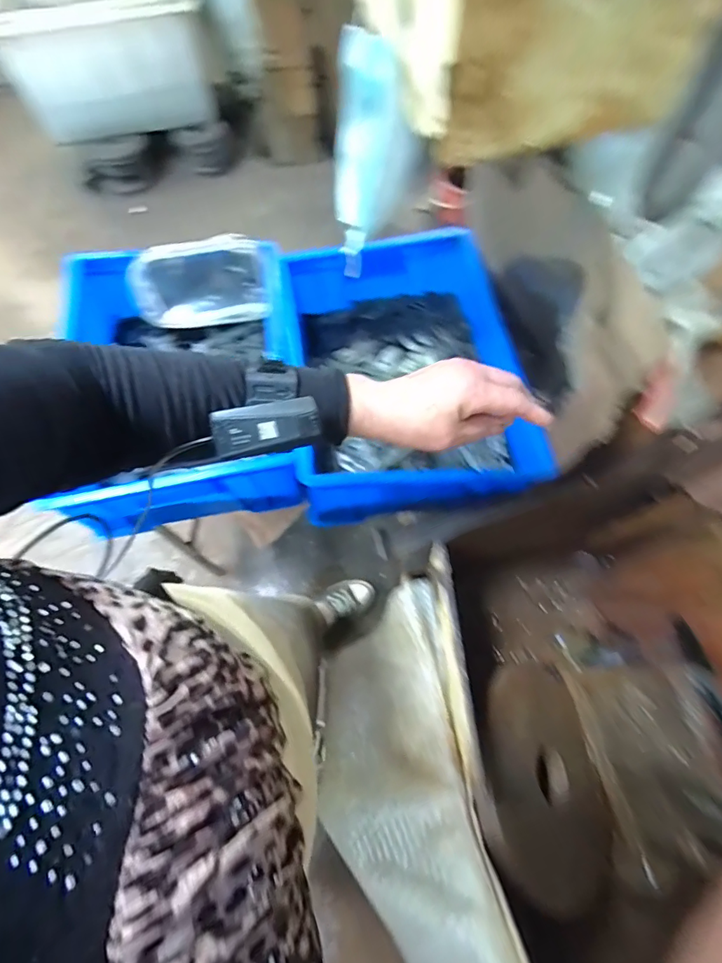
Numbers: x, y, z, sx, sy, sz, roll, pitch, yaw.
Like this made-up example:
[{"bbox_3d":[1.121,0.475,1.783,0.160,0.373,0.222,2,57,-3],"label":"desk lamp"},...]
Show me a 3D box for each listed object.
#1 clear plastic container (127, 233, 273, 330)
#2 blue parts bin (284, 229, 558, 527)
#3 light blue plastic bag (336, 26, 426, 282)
[{"bbox_3d":[-0.243,-0.306,0.708,0.192,0.117,0.060,-12,37,-4],"label":"clear plastic container"},{"bbox_3d":[0.059,-0.157,0.661,0.313,0.135,0.406,-6,69,-2],"label":"blue parts bin"},{"bbox_3d":[0.007,-0.312,0.443,0.067,0.166,0.105,-16,70,-6],"label":"light blue plastic bag"}]

